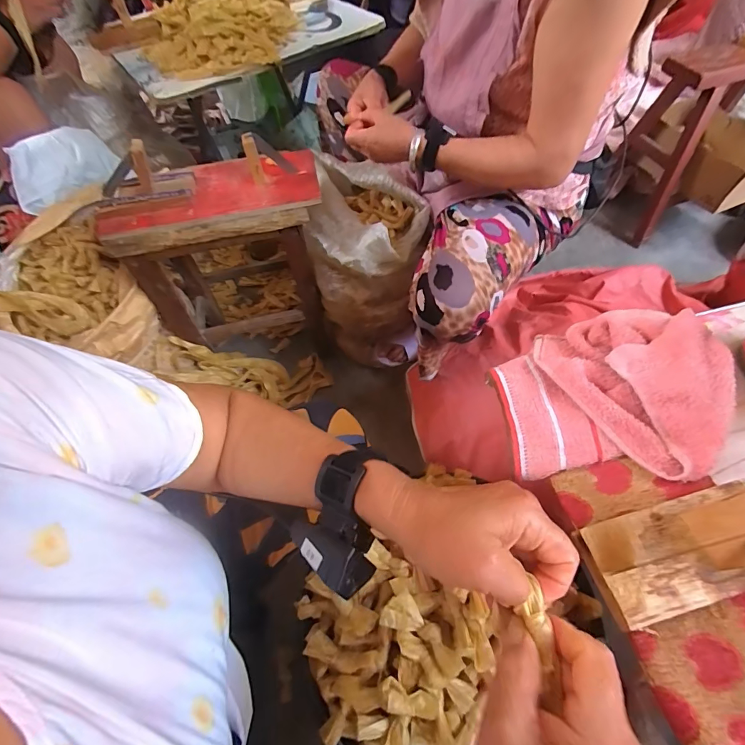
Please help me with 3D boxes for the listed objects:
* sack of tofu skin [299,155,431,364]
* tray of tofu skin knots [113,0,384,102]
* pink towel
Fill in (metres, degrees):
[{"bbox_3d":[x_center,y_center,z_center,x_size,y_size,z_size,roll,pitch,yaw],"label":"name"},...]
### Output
[{"bbox_3d":[-0.011,-0.263,0.928,0.235,0.333,0.359,-9,57,-2],"label":"sack of tofu skin"},{"bbox_3d":[-0.315,-0.833,0.953,0.581,0.083,0.359,-38,62,-19],"label":"tray of tofu skin knots"},{"bbox_3d":[0.228,0.009,0.387,0.189,0.061,0.177,-3,57,2],"label":"pink towel"}]

